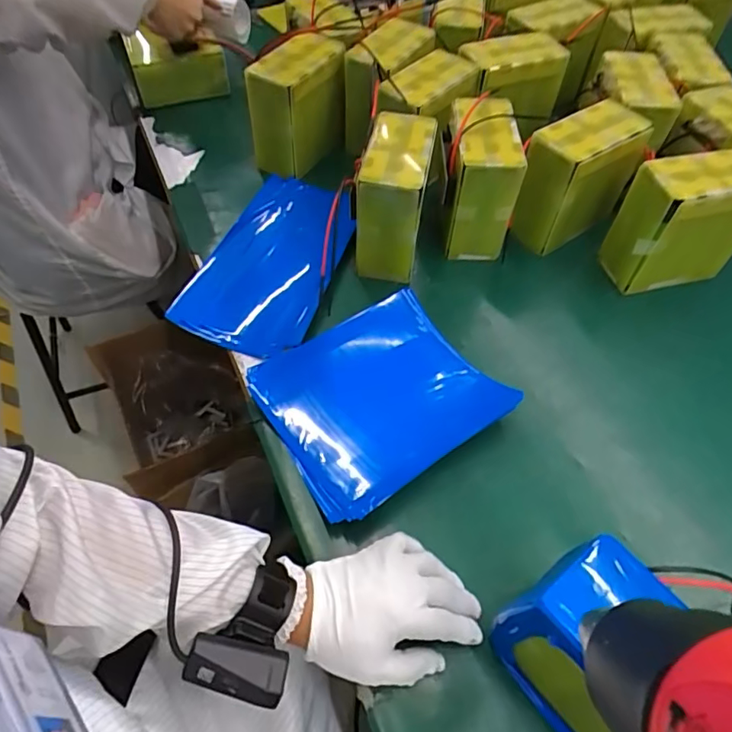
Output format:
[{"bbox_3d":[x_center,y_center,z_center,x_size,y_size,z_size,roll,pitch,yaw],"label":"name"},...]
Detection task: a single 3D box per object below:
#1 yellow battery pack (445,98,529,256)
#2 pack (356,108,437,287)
[{"bbox_3d":[0.142,-0.238,0.682,0.079,0.149,0.133,2,55,0],"label":"yellow battery pack"},{"bbox_3d":[0.036,-0.206,0.656,0.076,0.143,0.142,10,56,6],"label":"pack"}]

